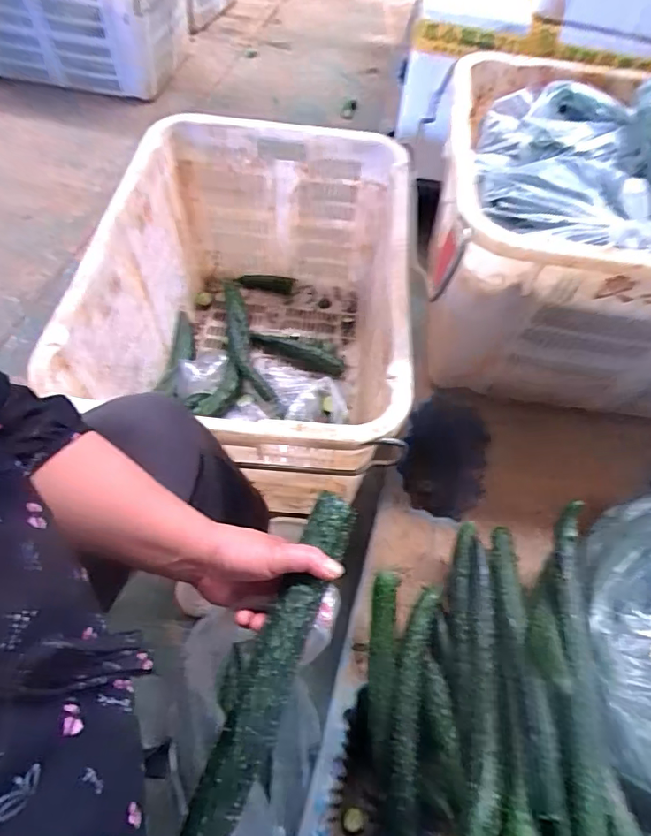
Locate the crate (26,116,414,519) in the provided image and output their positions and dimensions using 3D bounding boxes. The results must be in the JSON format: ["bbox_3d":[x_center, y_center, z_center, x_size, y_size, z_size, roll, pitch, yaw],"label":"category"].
[{"bbox_3d":[-0.110,-0.171,0.903,0.455,0.360,0.651,8,57,0],"label":"crate"}]

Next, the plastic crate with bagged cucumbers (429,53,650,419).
[{"bbox_3d":[0.512,-0.283,0.815,0.675,0.391,0.467,8,57,0],"label":"plastic crate with bagged cucumbers"}]

